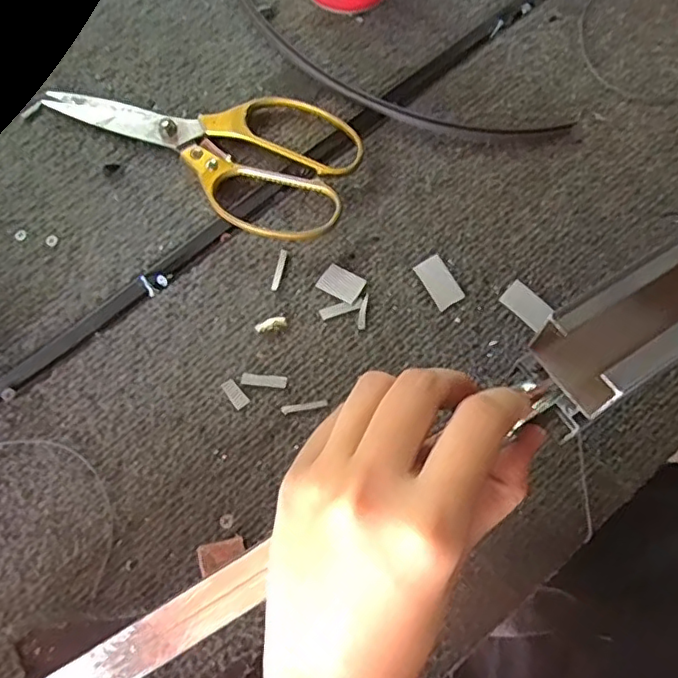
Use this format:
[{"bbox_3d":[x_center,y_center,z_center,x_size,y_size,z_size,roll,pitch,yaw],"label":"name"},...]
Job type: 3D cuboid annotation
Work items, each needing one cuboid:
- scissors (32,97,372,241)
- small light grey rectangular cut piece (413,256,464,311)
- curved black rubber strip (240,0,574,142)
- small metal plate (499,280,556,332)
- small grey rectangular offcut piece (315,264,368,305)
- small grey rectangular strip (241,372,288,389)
[{"bbox_3d":[-0.085,-0.120,0.355,0.191,0.013,0.087,20,76,4],"label":"scissors"},{"bbox_3d":[0.058,-0.033,0.341,0.017,0.004,0.030,-30,78,-9],"label":"small light grey rectangular cut piece"},{"bbox_3d":[0.002,-0.207,0.380,0.308,0.011,0.091,42,78,9],"label":"curved black rubber strip"},{"bbox_3d":[0.108,-0.019,0.338,0.028,0.004,0.017,43,84,13],"label":"small metal plate"},{"bbox_3d":[0.002,-0.032,0.339,0.024,0.004,0.018,28,77,6],"label":"small grey rectangular offcut piece"},{"bbox_3d":[-0.041,0.023,0.324,0.025,0.004,0.007,7,75,0],"label":"small grey rectangular strip"}]

